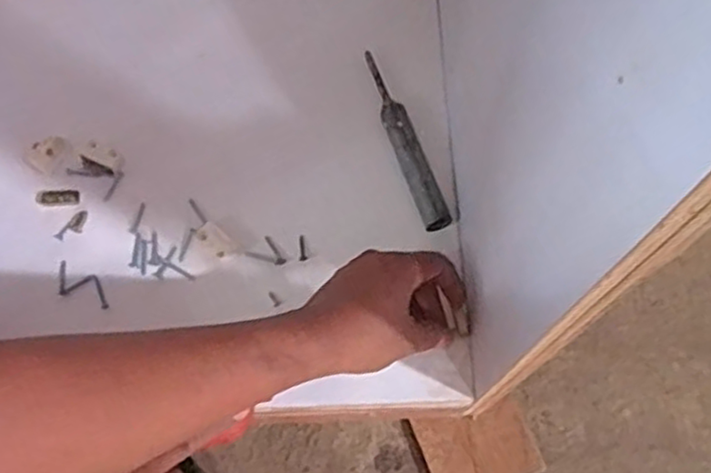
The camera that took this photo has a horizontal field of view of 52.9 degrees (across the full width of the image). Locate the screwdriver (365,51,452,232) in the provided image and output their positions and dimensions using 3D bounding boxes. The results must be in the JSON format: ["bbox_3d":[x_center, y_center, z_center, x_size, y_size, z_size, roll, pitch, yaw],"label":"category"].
[{"bbox_3d":[0.042,-0.090,0.654,0.026,0.022,0.182,-20,68,-7],"label":"screwdriver"}]

